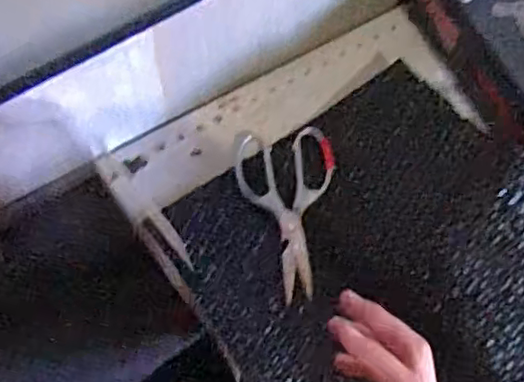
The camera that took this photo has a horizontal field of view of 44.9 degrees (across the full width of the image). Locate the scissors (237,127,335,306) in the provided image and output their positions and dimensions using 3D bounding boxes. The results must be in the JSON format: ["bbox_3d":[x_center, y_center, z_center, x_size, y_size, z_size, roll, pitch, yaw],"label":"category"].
[{"bbox_3d":[0.032,0.020,0.688,0.105,0.013,0.202,-7,61,1],"label":"scissors"}]

